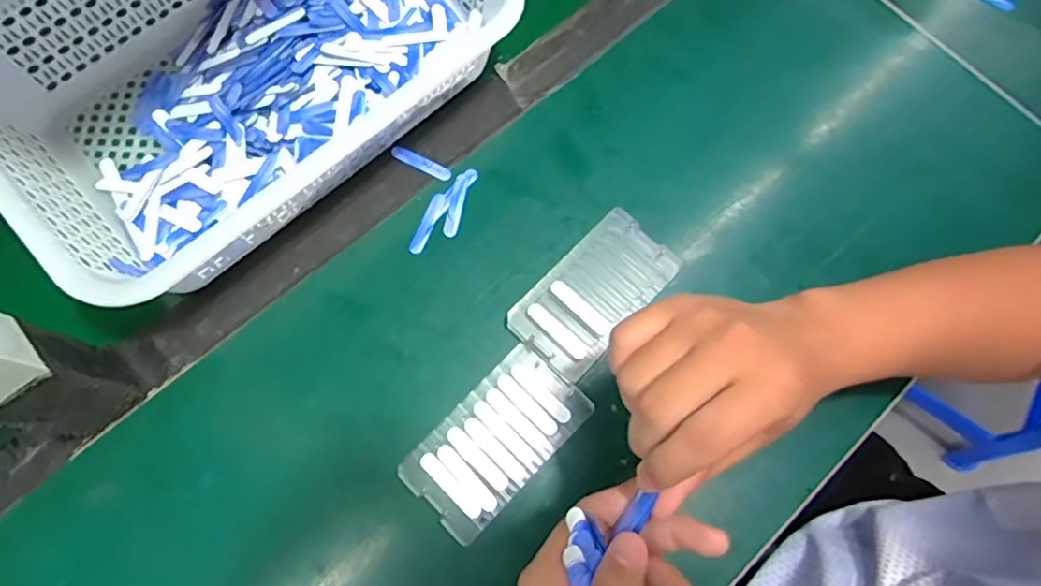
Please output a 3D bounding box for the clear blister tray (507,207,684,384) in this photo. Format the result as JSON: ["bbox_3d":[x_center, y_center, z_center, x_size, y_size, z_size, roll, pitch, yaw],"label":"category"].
[{"bbox_3d":[0.054,0.000,0.426,0.066,0.011,0.122,42,77,11],"label":"clear blister tray"}]

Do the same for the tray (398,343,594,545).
[{"bbox_3d":[-0.016,0.097,0.395,0.068,0.012,0.120,43,77,11],"label":"tray"}]

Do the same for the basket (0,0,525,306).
[{"bbox_3d":[-0.205,-0.175,0.441,0.357,0.082,0.253,-42,78,-12],"label":"basket"}]

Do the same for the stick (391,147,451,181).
[{"bbox_3d":[-0.077,-0.101,0.457,0.050,0.004,0.010,27,75,7],"label":"stick"}]

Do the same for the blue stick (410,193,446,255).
[{"bbox_3d":[-0.069,-0.053,0.442,0.011,0.004,0.051,20,74,5],"label":"blue stick"}]

